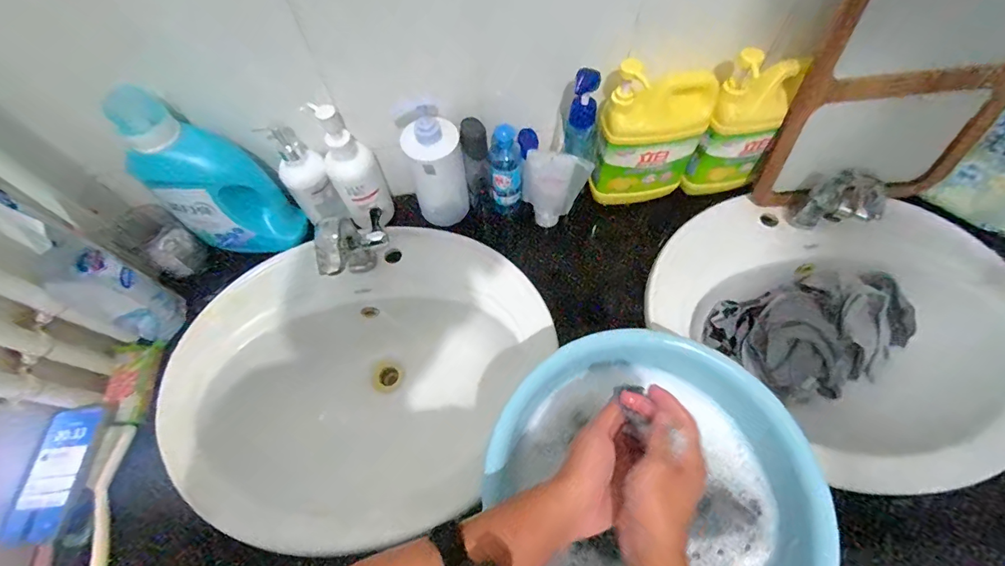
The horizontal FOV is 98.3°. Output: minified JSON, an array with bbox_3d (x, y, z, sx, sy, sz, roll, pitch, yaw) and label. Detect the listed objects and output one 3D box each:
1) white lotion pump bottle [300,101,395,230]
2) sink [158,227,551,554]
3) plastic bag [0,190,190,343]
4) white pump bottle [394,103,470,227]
[{"bbox_3d":[-0.213,-0.160,0.635,0.072,0.203,0.062,-34,67,-15],"label":"white lotion pump bottle"},{"bbox_3d":[-0.214,0.147,0.674,0.478,0.158,0.452,13,64,8],"label":"sink"},{"bbox_3d":[-0.521,-0.002,0.554,0.073,0.228,0.078,22,66,12],"label":"plastic bag"},{"bbox_3d":[-0.100,-0.172,0.663,0.080,0.200,0.091,-14,63,-6],"label":"white pump bottle"}]

